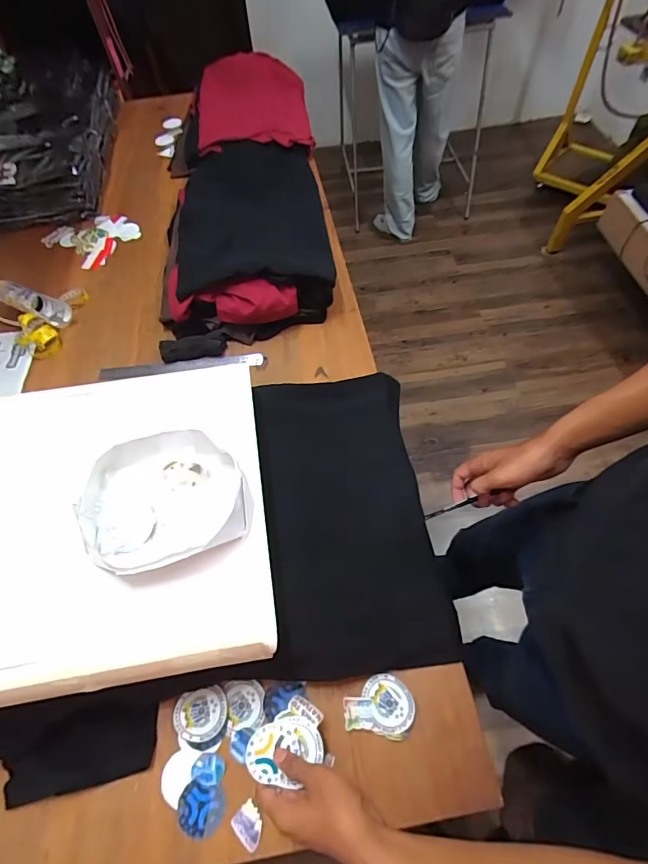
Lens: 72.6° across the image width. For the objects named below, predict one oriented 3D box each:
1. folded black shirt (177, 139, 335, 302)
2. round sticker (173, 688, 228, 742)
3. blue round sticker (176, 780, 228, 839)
[{"bbox_3d":[-0.158,-0.520,1.020,0.320,0.070,0.613,-3,52,-8],"label":"folded black shirt"},{"bbox_3d":[-0.159,0.362,0.564,0.065,0.008,0.056,1,58,3],"label":"round sticker"},{"bbox_3d":[-0.144,0.443,0.518,0.054,0.004,0.049,5,58,5],"label":"blue round sticker"}]

